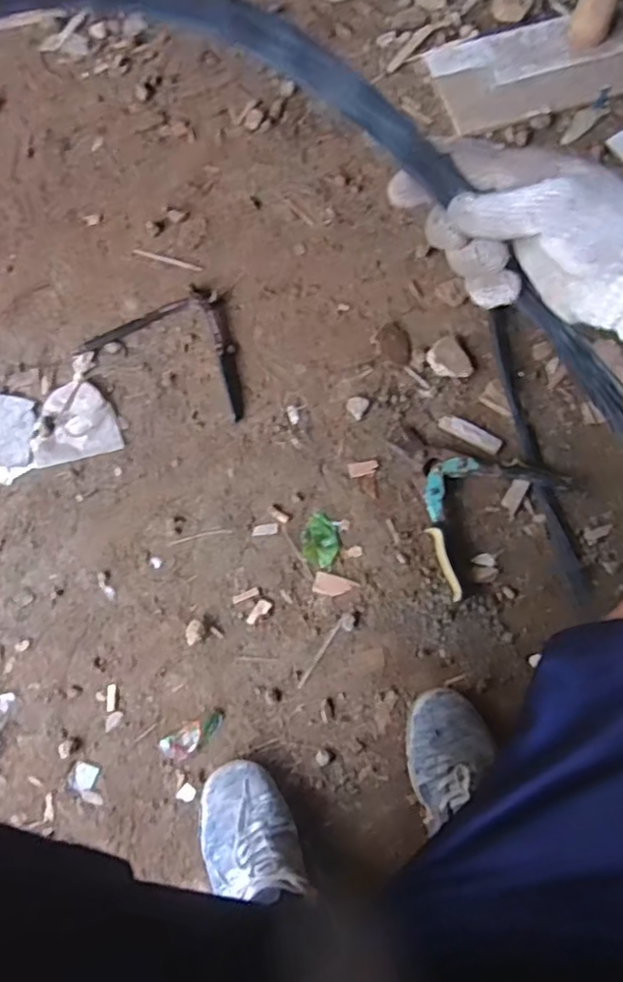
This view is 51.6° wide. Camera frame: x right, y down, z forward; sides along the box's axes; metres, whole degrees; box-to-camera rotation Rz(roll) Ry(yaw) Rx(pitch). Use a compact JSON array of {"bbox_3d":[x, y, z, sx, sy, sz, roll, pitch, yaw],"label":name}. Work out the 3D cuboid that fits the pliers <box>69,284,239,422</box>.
[{"bbox_3d":[-0.182,-0.219,0.913,0.247,0.020,0.159,24,76,8],"label":"pliers"}]

